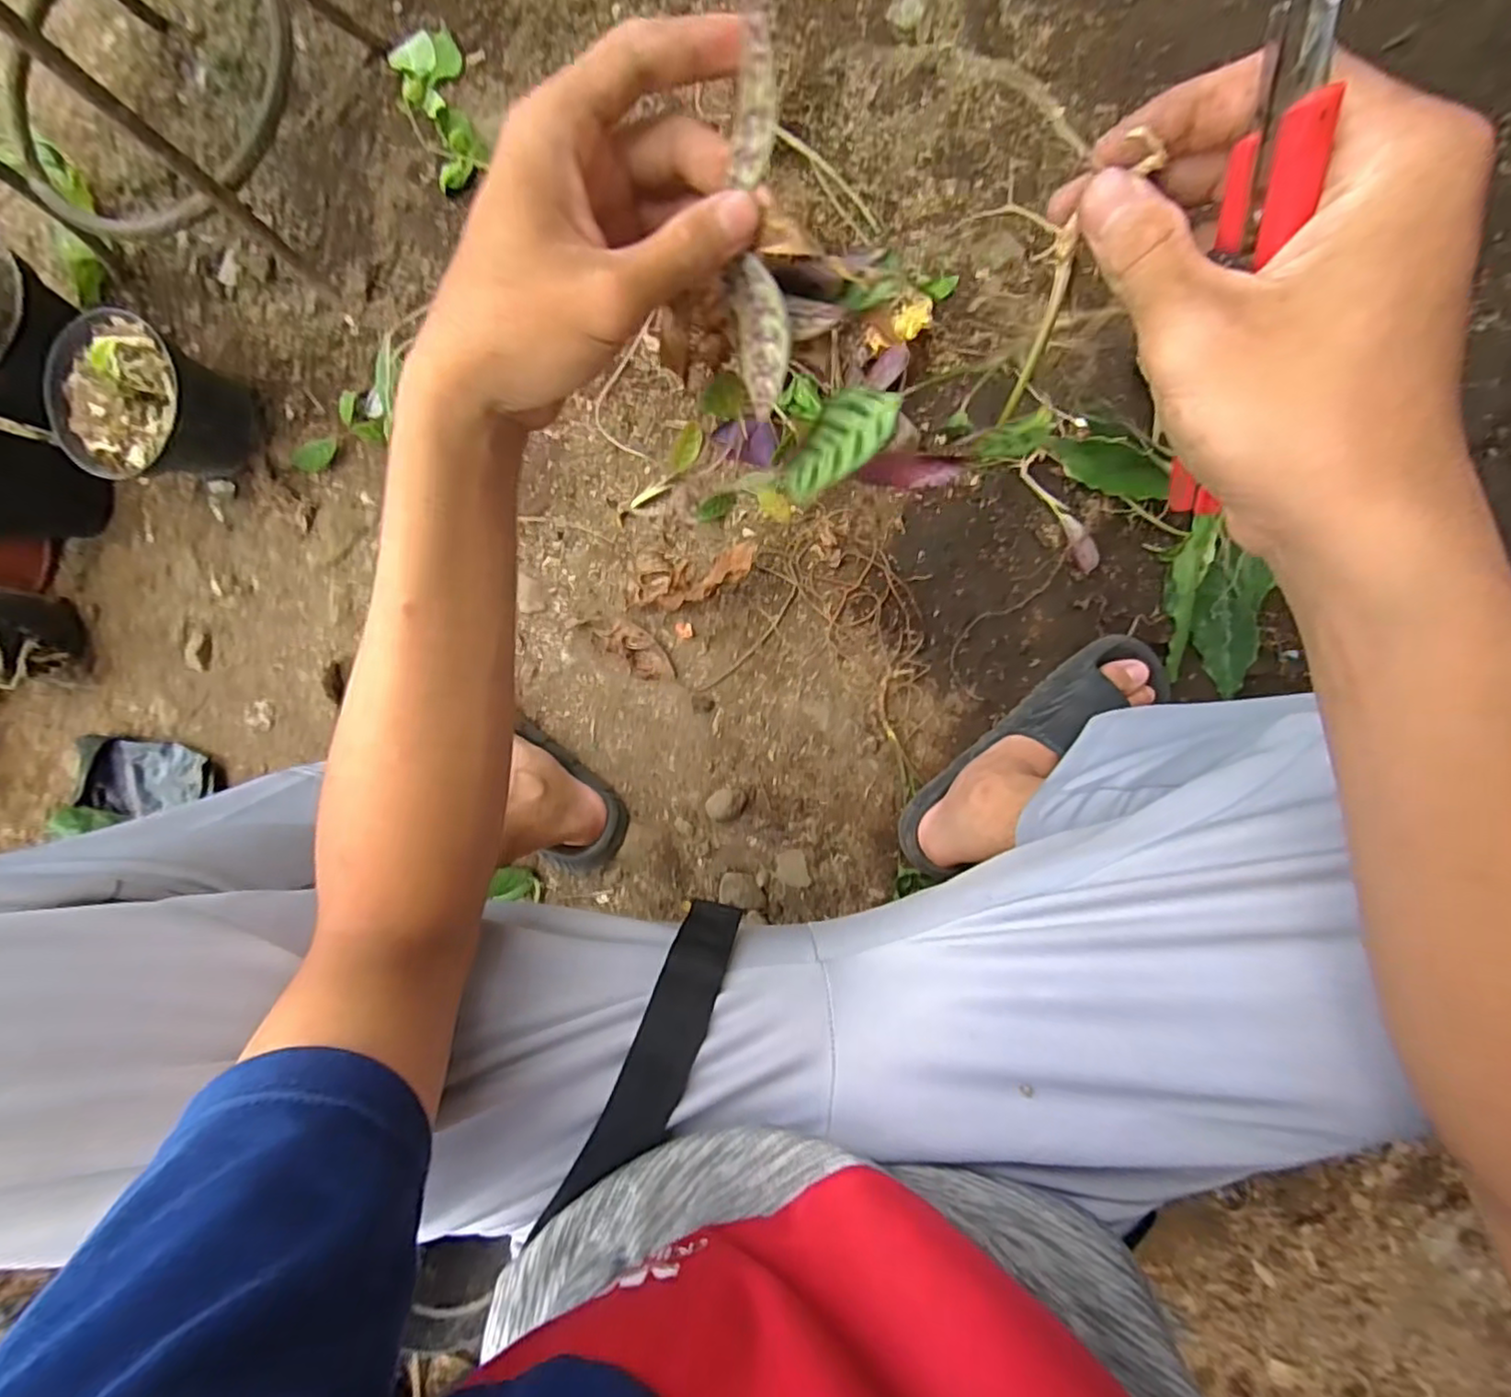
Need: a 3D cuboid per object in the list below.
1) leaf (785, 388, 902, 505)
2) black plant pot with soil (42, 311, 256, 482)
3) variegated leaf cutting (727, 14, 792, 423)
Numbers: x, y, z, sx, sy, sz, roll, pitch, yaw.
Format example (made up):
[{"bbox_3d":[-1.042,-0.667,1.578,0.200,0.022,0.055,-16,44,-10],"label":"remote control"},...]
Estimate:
[{"bbox_3d":[0.034,-0.110,0.291,0.067,0.009,0.027,-32,82,49],"label":"leaf"},{"bbox_3d":[-0.588,-0.276,0.659,0.134,0.123,0.138,0,91,4],"label":"black plant pot with soil"},{"bbox_3d":[0.001,-0.162,0.236,0.022,0.023,0.109,3,126,7],"label":"variegated leaf cutting"}]

